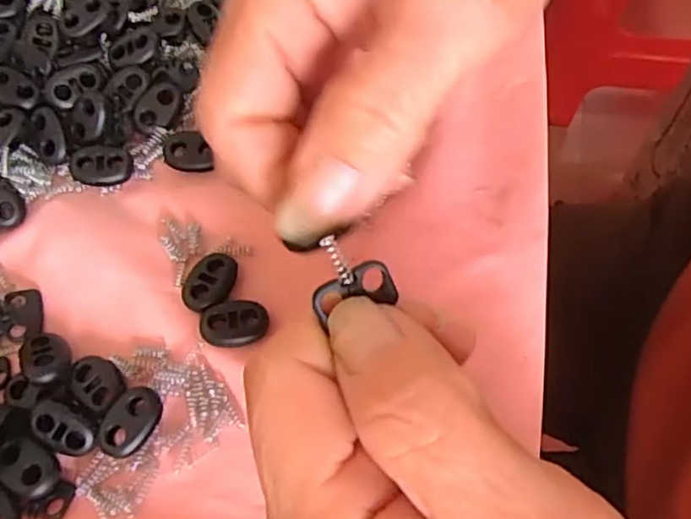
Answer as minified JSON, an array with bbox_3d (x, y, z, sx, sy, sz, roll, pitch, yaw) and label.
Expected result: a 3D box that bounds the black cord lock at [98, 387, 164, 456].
[{"bbox_3d":[-0.067,0.049,0.190,0.016,0.009,0.021,25,71,17],"label":"black cord lock"}]

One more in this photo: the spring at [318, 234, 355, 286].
[{"bbox_3d":[-0.002,0.000,0.130,0.004,0.004,0.010,-29,100,-9],"label":"spring"}]

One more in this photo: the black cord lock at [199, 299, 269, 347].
[{"bbox_3d":[-0.036,0.020,0.201,0.021,0.006,0.016,-7,65,4],"label":"black cord lock"}]

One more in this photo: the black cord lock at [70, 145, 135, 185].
[{"bbox_3d":[-0.088,-0.034,0.225,0.021,0.008,0.014,-15,64,0],"label":"black cord lock"}]

